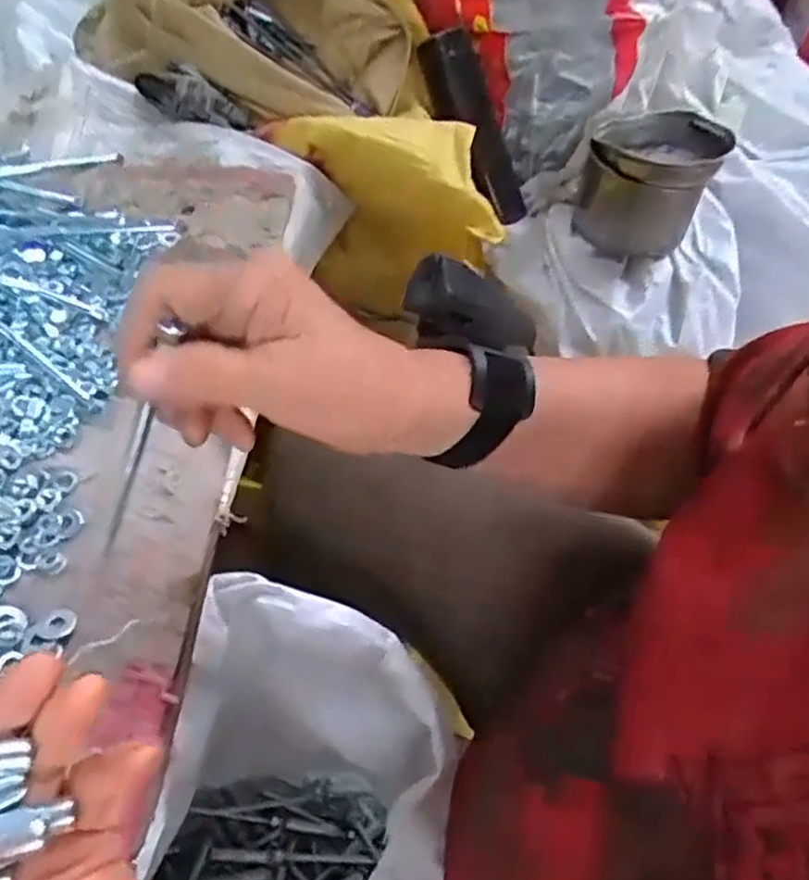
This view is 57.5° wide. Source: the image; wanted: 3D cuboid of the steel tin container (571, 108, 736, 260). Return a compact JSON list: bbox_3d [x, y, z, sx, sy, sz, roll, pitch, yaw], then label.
[{"bbox_3d":[0.280,-0.296,0.869,0.136,0.143,0.157,19,51,10],"label":"steel tin container"}]

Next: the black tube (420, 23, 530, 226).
[{"bbox_3d":[0.084,-0.385,0.900,0.058,0.217,0.059,-10,43,29],"label":"black tube"}]

